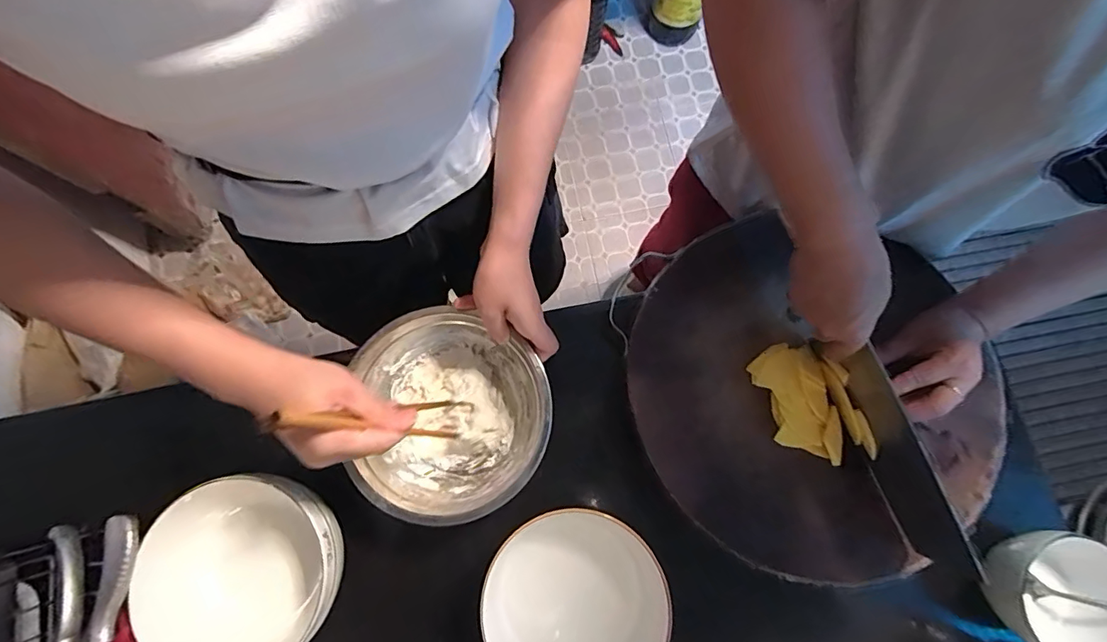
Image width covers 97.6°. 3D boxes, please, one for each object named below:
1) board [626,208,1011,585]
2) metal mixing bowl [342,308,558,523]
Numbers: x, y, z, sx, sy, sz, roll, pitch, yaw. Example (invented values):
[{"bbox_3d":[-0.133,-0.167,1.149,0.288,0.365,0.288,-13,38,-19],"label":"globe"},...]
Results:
[{"bbox_3d":[0.257,0.059,0.484,0.348,0.029,0.348,-13,78,-3],"label":"board"},{"bbox_3d":[-0.091,0.091,0.476,0.171,0.073,0.187,0,78,-1],"label":"metal mixing bowl"}]

